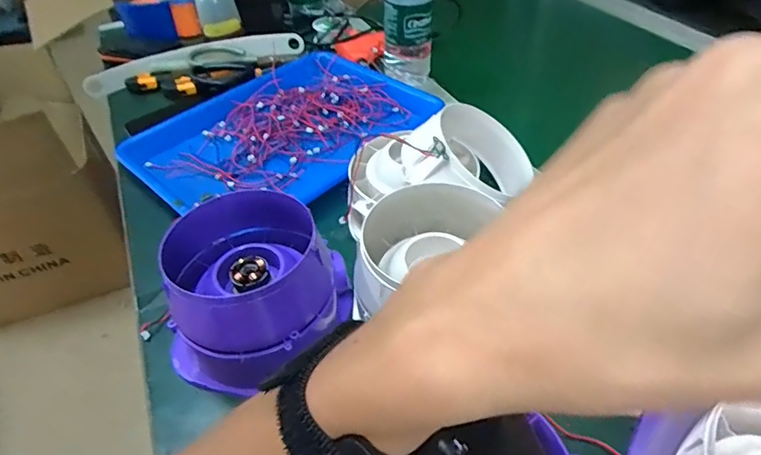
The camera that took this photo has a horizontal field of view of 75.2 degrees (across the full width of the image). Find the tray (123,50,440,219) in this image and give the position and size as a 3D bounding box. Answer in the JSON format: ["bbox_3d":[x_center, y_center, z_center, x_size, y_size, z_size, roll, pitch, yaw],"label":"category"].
[{"bbox_3d":[-0.119,-0.116,0.615,0.259,0.031,0.343,29,52,29],"label":"tray"}]

